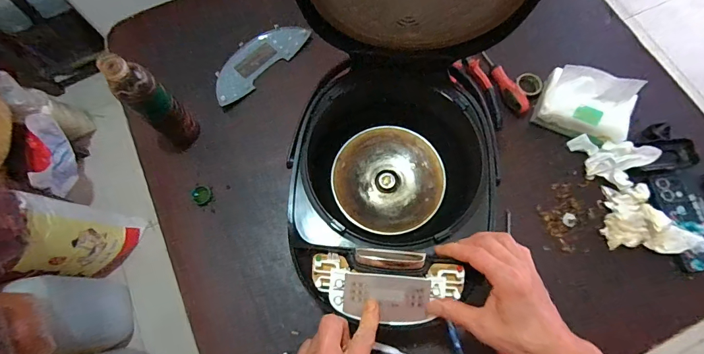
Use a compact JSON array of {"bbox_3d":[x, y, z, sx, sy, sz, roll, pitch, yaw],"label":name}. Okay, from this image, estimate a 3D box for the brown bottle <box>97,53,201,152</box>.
[{"bbox_3d":[-0.301,-0.109,0.568,0.060,0.193,0.061,0,72,0],"label":"brown bottle"}]

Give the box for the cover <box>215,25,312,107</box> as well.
[{"bbox_3d":[-0.185,-0.231,0.712,0.214,0.019,0.084,-41,77,-12],"label":"cover"}]

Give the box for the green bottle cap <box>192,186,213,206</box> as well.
[{"bbox_3d":[-0.259,0.034,0.635,0.030,0.008,0.036,-20,73,-6],"label":"green bottle cap"}]

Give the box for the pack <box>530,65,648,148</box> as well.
[{"bbox_3d":[0.399,-0.119,0.622,0.141,0.090,0.085,22,74,7],"label":"pack"}]

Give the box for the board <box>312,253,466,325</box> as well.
[{"bbox_3d":[0.038,0.128,0.414,0.167,0.011,0.068,5,88,4],"label":"board"}]

